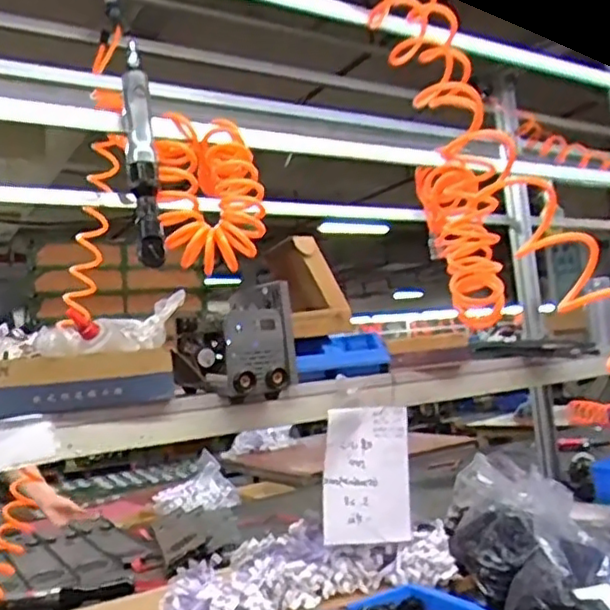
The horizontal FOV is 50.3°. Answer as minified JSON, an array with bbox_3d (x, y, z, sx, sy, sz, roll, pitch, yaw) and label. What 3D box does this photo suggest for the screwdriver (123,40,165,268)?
[{"bbox_3d":[-0.213,-0.198,0.848,0.033,0.291,0.041,-4,-5,-11],"label":"screwdriver"}]

